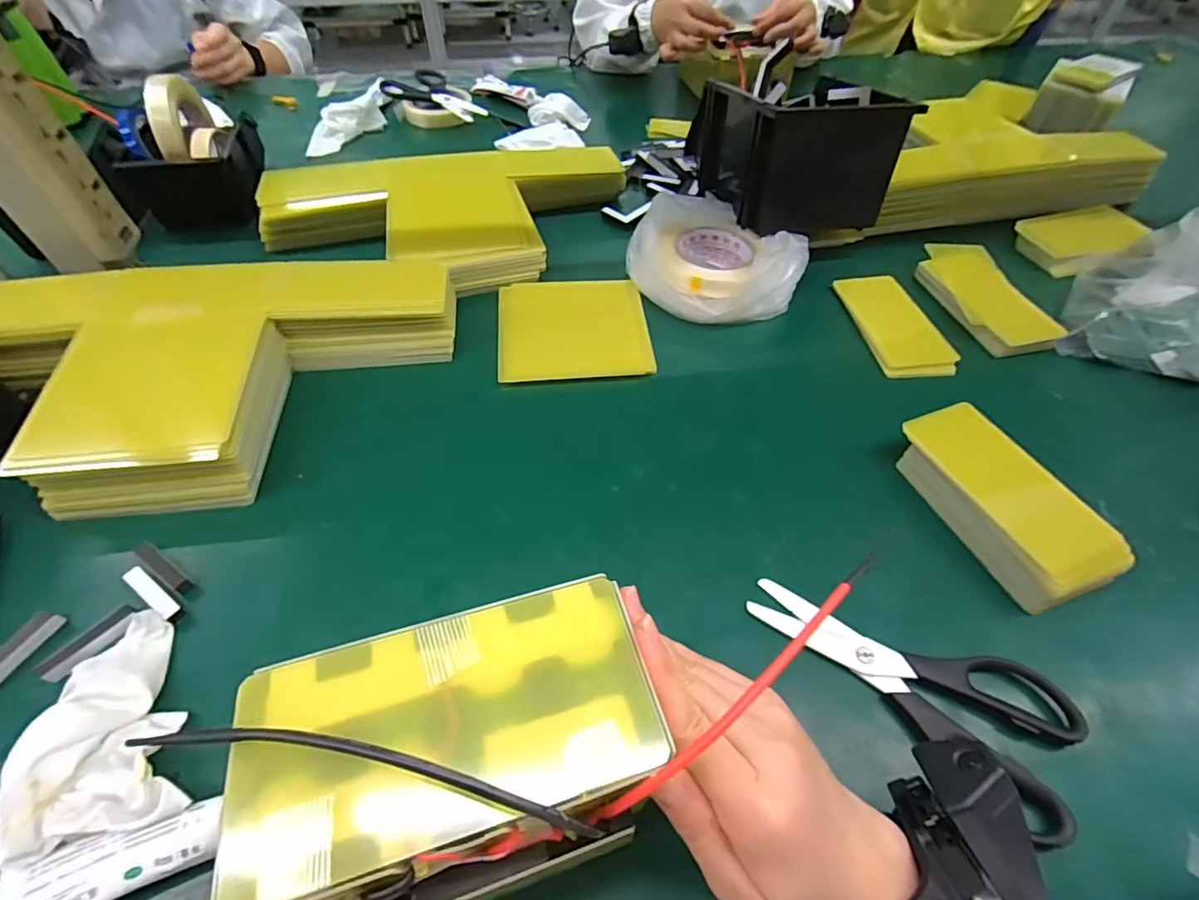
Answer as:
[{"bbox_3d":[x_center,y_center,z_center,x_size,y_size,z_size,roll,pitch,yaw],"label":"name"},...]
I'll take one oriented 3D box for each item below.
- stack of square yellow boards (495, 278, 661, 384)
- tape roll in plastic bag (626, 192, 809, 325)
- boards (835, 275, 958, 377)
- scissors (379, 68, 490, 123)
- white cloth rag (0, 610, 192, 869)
[{"bbox_3d":[-0.026,-0.124,0.534,0.147,0.006,0.140,-5,55,-3],"label":"stack of square yellow boards"},{"bbox_3d":[0.119,-0.206,0.561,0.154,0.065,0.163,-27,59,-18],"label":"tape roll in plastic bag"},{"bbox_3d":[0.300,-0.131,0.545,0.068,0.009,0.139,-11,57,2],"label":"boards"},{"bbox_3d":[-0.260,-0.547,0.817,0.094,0.021,0.182,-34,60,-24],"label":"scissors"},{"bbox_3d":[-0.272,0.148,0.297,0.072,0.030,0.122,-17,54,-14],"label":"white cloth rag"}]

